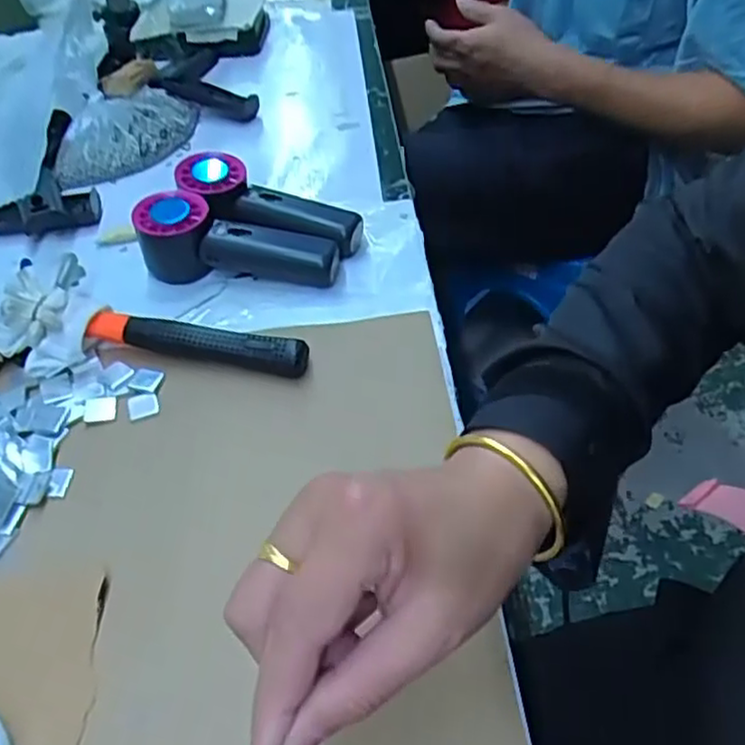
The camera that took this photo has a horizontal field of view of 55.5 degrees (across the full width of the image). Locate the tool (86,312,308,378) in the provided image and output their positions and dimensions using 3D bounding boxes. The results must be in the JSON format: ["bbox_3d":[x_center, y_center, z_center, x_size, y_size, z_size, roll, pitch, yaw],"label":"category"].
[{"bbox_3d":[-0.123,-0.020,0.497,0.158,0.023,0.018,6,48,12],"label":"tool"}]

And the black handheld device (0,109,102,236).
[{"bbox_3d":[-0.319,-0.187,0.662,0.101,0.025,0.199,-18,49,-14],"label":"black handheld device"}]

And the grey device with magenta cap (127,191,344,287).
[{"bbox_3d":[-0.103,-0.103,0.550,0.152,0.050,0.051,5,49,9],"label":"grey device with magenta cap"}]

